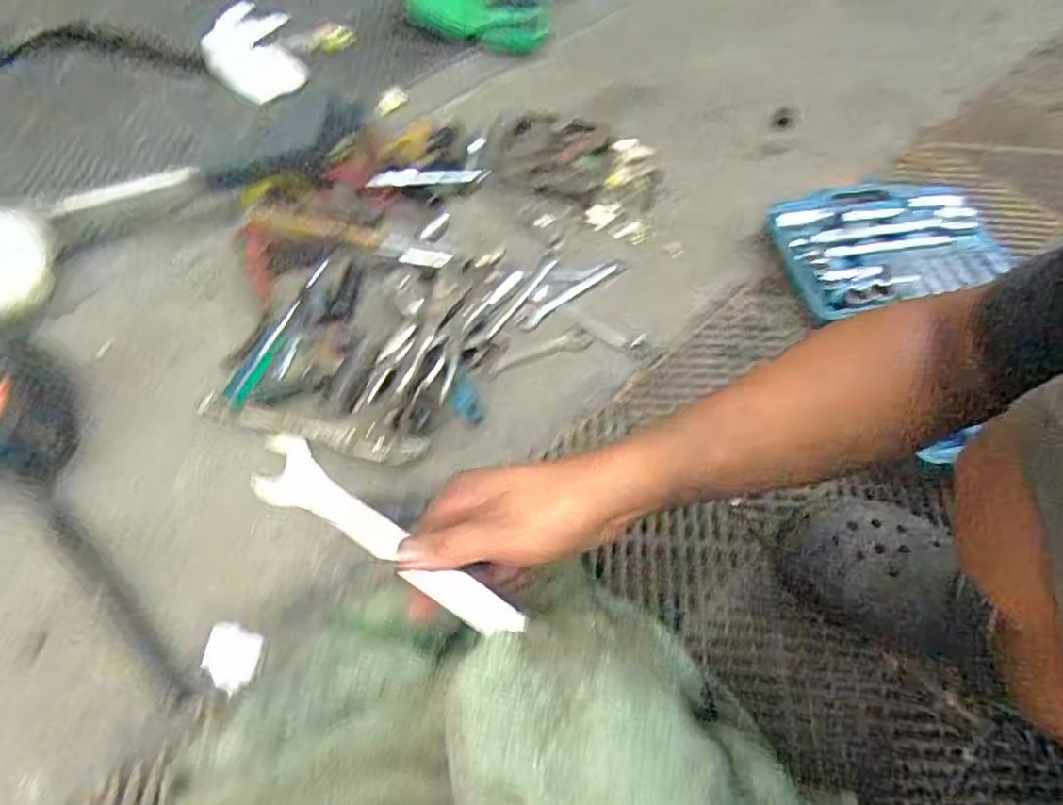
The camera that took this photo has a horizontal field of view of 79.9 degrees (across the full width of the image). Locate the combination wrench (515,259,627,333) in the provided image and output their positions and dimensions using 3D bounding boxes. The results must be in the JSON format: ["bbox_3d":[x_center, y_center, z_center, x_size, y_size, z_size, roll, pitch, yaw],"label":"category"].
[{"bbox_3d":[0.043,-0.124,0.716,0.149,0.013,0.026,-33,66,-22],"label":"combination wrench"}]

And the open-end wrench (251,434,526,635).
[{"bbox_3d":[-0.082,0.077,0.354,0.174,0.013,0.033,32,61,9],"label":"open-end wrench"}]

